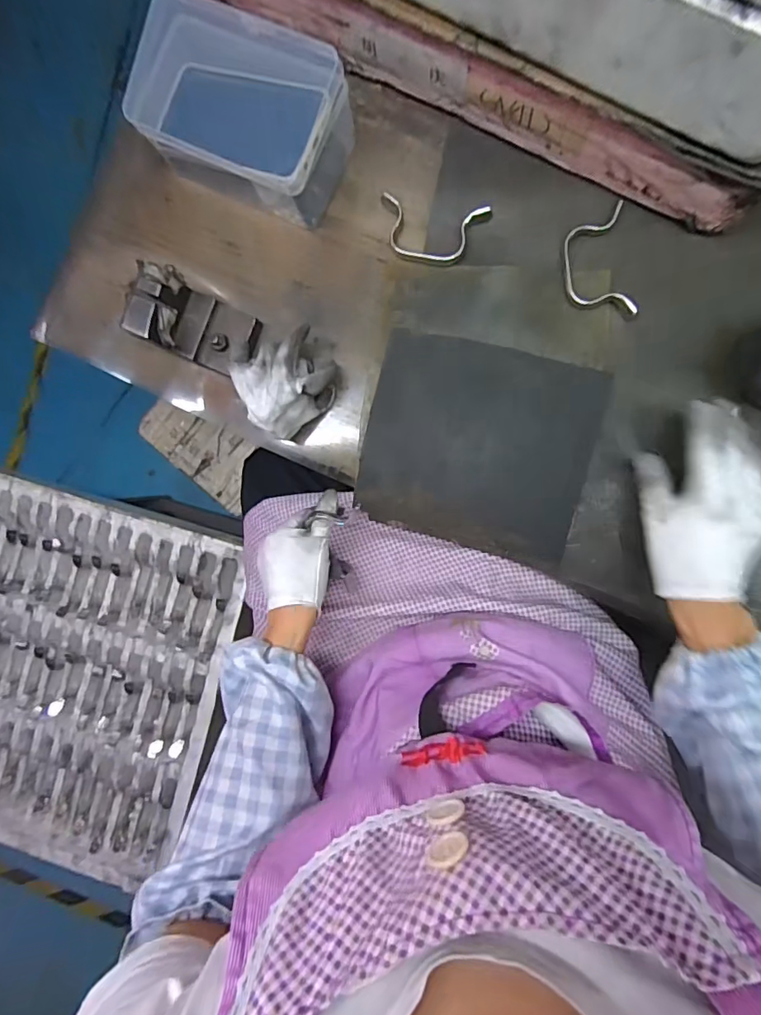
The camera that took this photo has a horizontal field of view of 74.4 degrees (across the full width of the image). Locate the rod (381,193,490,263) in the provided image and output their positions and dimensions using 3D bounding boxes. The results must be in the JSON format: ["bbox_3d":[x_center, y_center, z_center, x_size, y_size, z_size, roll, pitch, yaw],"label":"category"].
[{"bbox_3d":[0.045,-0.264,0.474,0.102,0.016,0.055,17,93,6],"label":"rod"}]

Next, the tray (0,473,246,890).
[{"bbox_3d":[-0.513,0.255,0.786,0.546,0.043,0.549,15,92,6],"label":"tray"}]

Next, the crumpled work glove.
[{"bbox_3d":[-0.083,-0.113,0.462,0.089,0.070,0.080,-26,88,6],"label":"crumpled work glove"}]

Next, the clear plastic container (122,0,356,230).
[{"bbox_3d":[-0.125,-0.356,0.458,0.181,0.083,0.112,28,94,5],"label":"clear plastic container"}]

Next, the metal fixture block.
[{"bbox_3d":[-0.171,-0.170,0.470,0.099,0.073,0.062,21,93,6],"label":"metal fixture block"}]

